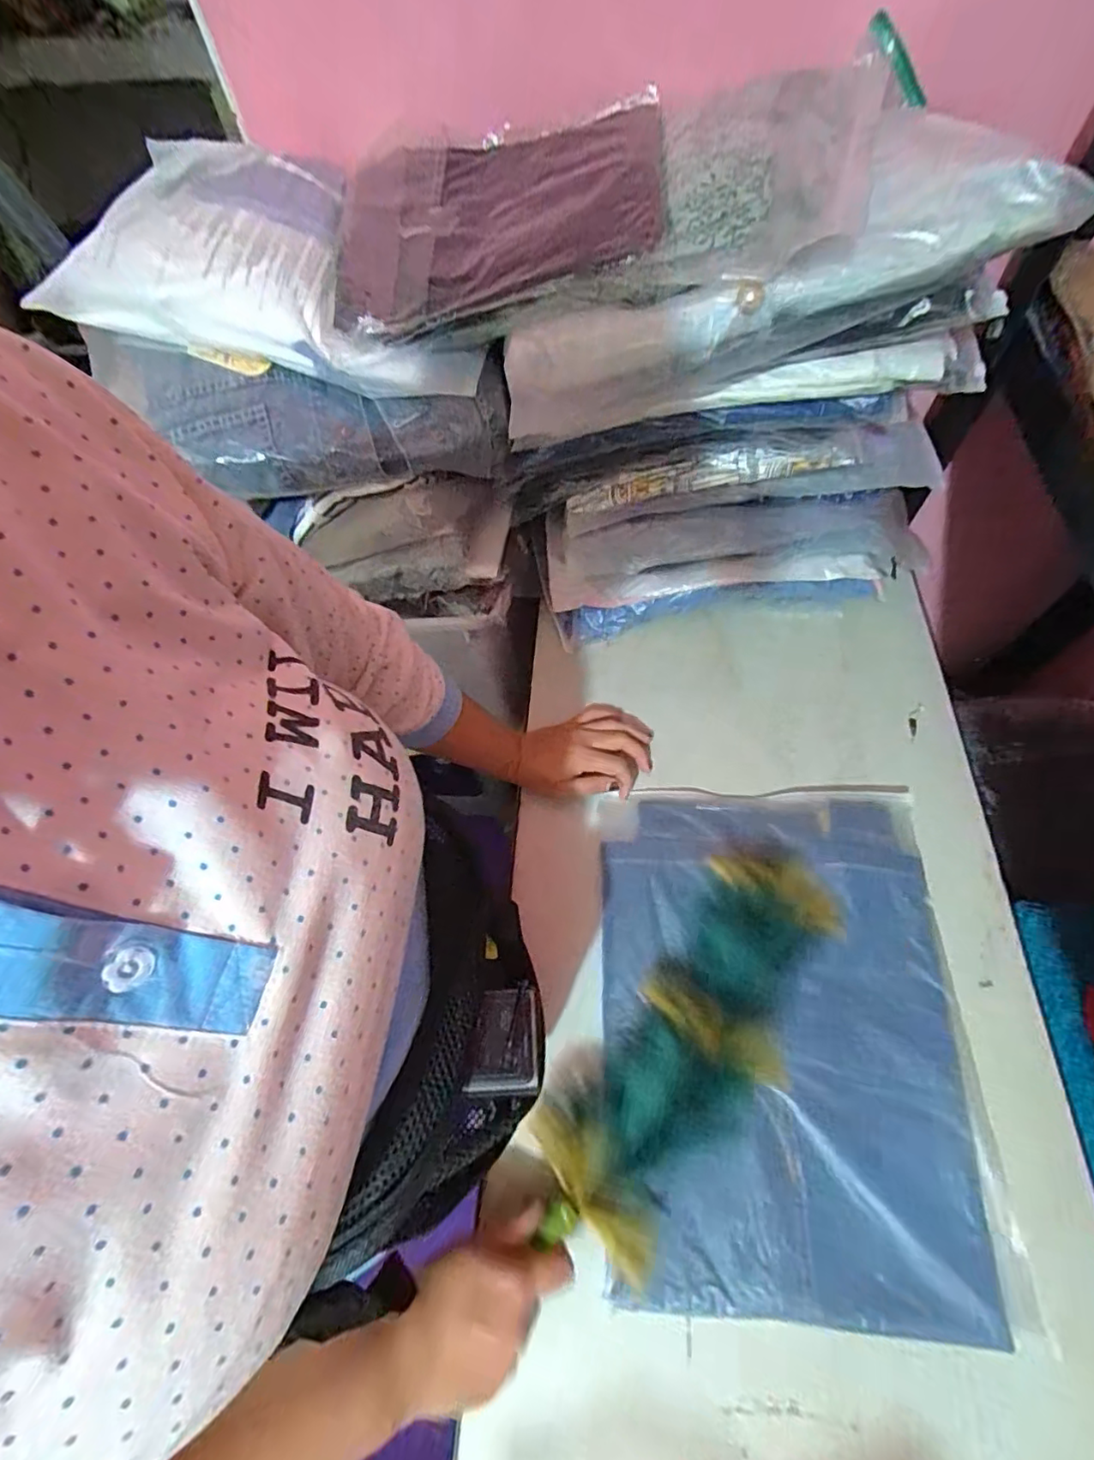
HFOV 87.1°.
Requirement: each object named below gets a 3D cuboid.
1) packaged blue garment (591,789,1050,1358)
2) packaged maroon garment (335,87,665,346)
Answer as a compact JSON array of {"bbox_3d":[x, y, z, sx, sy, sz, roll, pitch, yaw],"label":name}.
[{"bbox_3d":[0.193,0.232,0.475,0.288,0.024,0.389,0,62,4],"label":"packaged blue garment"},{"bbox_3d":[-0.048,-0.464,0.511,0.295,0.045,0.258,-5,68,13],"label":"packaged maroon garment"}]

